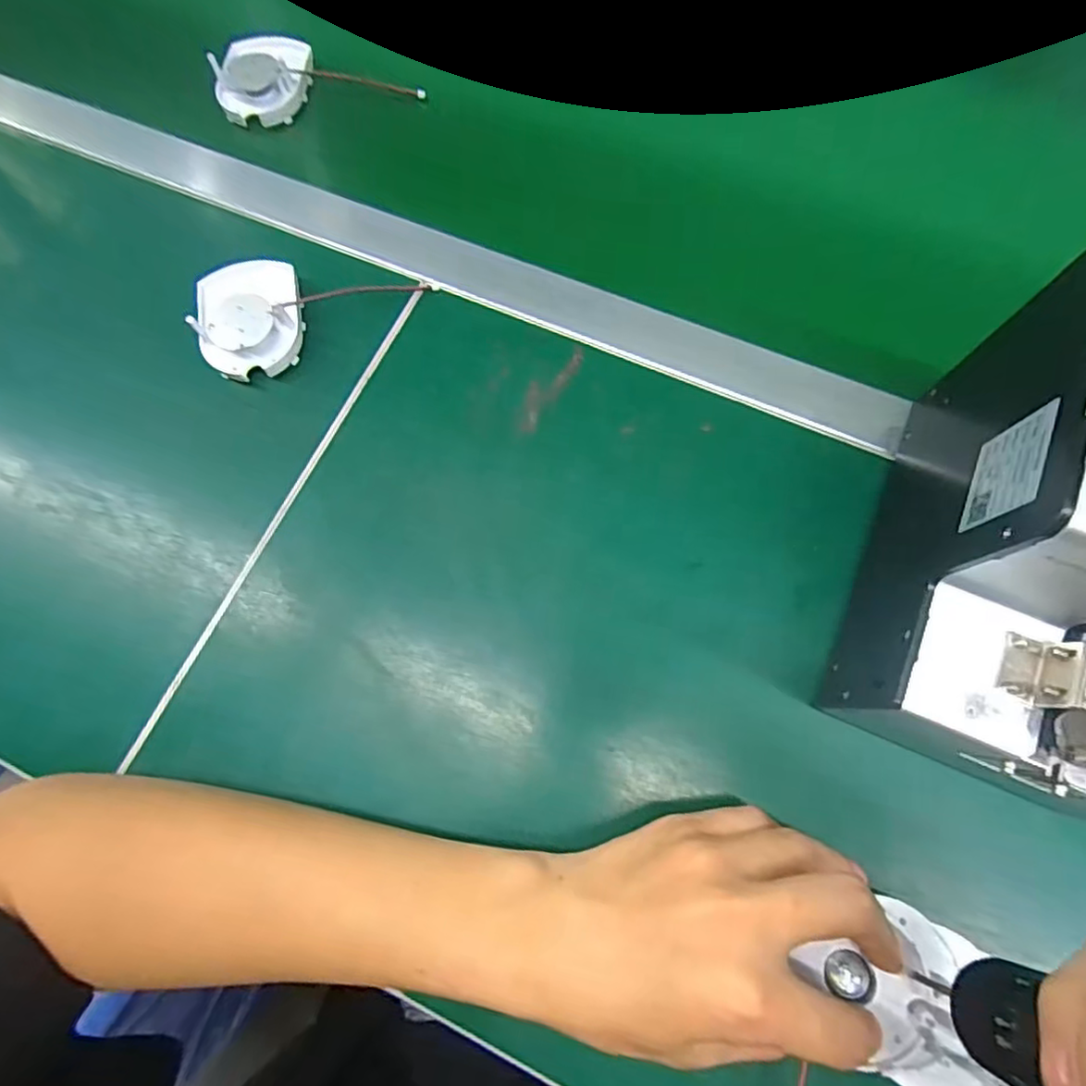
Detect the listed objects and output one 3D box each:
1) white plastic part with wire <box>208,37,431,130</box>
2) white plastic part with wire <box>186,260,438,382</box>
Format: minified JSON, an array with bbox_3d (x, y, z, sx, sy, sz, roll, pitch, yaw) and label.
[{"bbox_3d":[-0.169,-0.345,0.441,0.139,0.041,0.060,-26,73,-8],"label":"white plastic part with wire"},{"bbox_3d":[-0.152,-0.158,0.373,0.135,0.024,0.077,-33,74,-10],"label":"white plastic part with wire"}]

